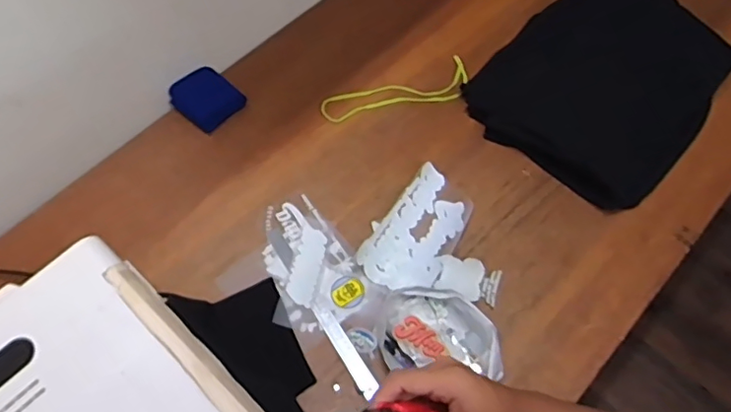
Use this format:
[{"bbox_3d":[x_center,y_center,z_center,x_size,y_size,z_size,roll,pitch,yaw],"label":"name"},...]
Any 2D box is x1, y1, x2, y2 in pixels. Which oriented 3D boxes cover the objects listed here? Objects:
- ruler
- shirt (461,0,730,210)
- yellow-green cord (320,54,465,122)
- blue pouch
[{"bbox_3d":[-0.035,0.222,0.886,0.027,0.005,0.173,-32,65,-9],"label":"ruler"},{"bbox_3d":[0.488,-0.265,1.104,0.383,0.061,0.516,40,71,19],"label":"shirt"},{"bbox_3d":[0.068,-0.220,1.114,0.304,0.012,0.098,-20,65,-8],"label":"yellow-green cord"},{"bbox_3d":[-0.315,-0.214,1.110,0.124,0.029,0.110,39,71,19],"label":"blue pouch"}]

